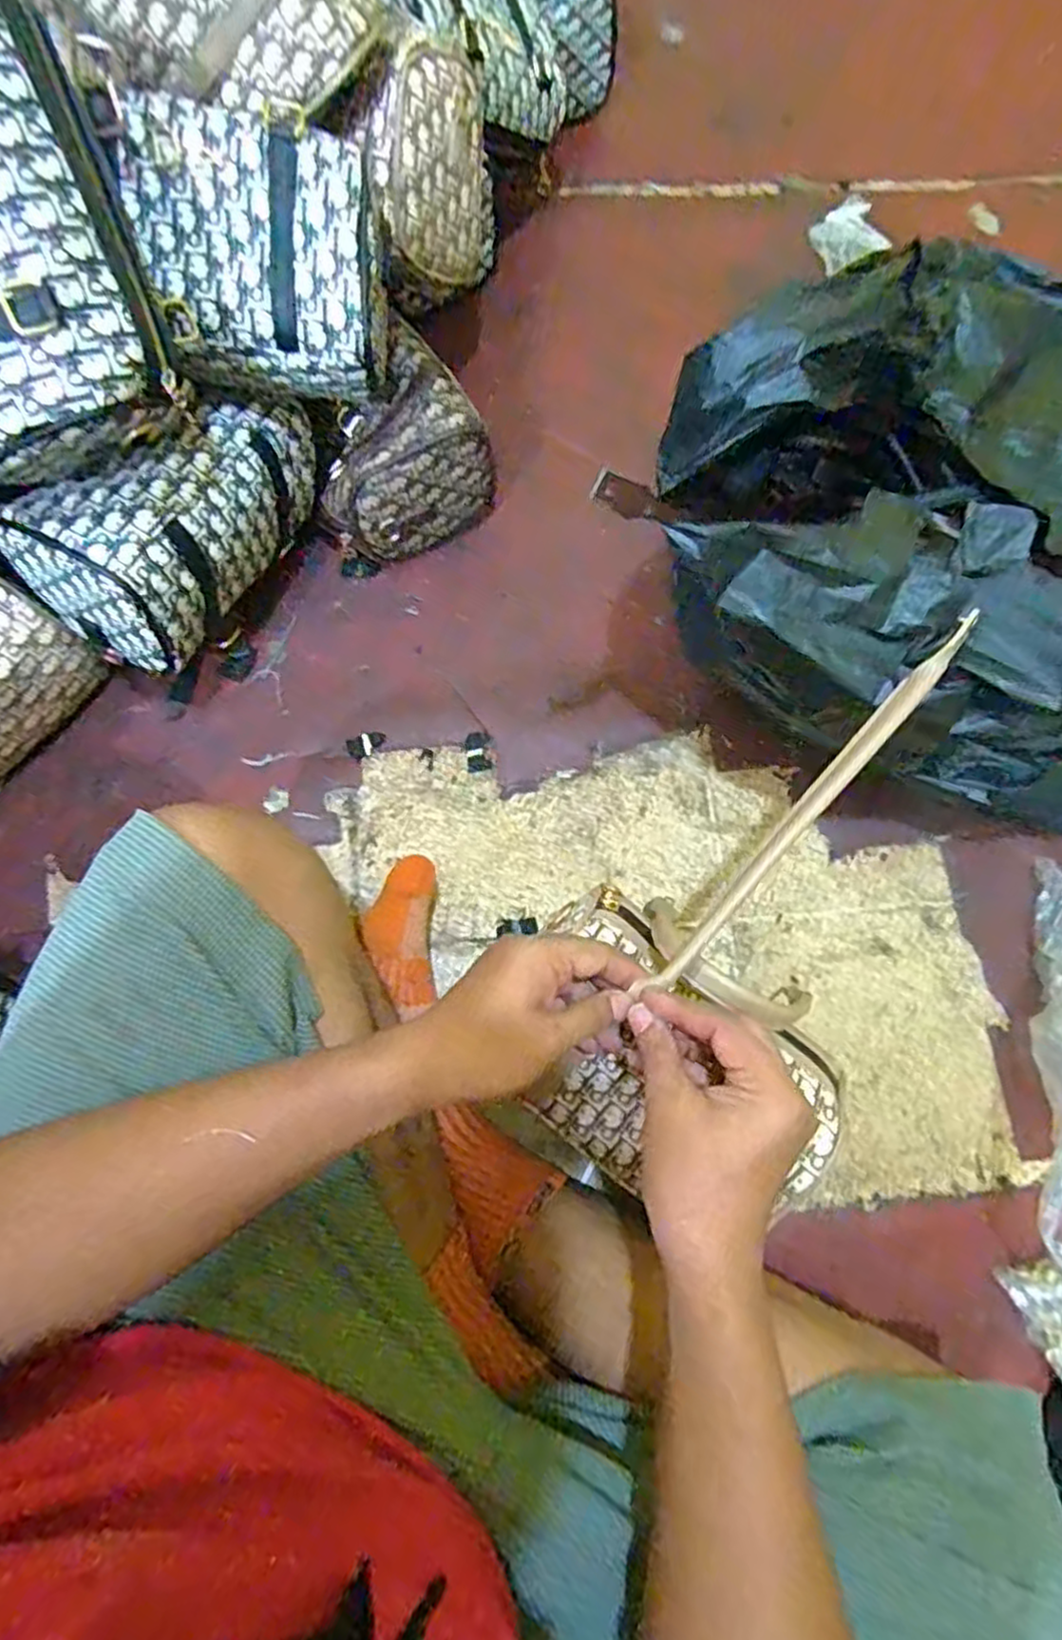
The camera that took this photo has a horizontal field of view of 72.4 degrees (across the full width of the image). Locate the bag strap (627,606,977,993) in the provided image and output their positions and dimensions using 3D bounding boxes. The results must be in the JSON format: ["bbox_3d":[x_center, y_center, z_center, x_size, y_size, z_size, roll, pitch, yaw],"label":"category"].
[{"bbox_3d":[0.160,-0.009,0.409,0.013,0.015,0.272,41,86,8],"label":"bag strap"}]

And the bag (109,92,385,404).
[{"bbox_3d":[-0.178,-0.371,0.488,0.158,0.086,0.157,-3,105,0],"label":"bag"}]

